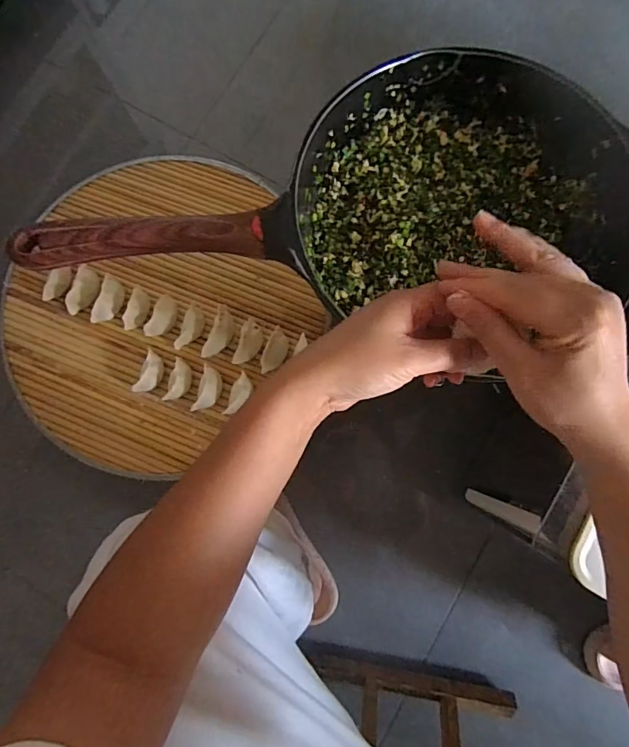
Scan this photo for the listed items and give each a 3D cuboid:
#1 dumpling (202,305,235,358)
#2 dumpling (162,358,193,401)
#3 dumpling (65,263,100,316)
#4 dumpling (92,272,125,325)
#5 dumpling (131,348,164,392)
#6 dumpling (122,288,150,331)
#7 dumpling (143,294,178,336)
[{"bbox_3d":[-0.120,-0.052,0.562,0.028,0.018,0.069,18,82,4],"label":"dumpling"},{"bbox_3d":[-0.169,0.009,0.552,0.022,0.024,0.054,15,82,4],"label":"dumpling"},{"bbox_3d":[-0.290,-0.103,0.550,0.025,0.019,0.060,25,83,5],"label":"dumpling"},{"bbox_3d":[-0.258,-0.092,0.552,0.026,0.018,0.061,10,82,3],"label":"dumpling"},{"bbox_3d":[-0.206,0.000,0.549,0.028,0.023,0.054,23,83,5],"label":"dumpling"},{"bbox_3d":[-0.222,-0.079,0.554,0.025,0.017,0.052,23,83,5],"label":"dumpling"},{"bbox_3d":[-0.193,-0.071,0.562,0.027,0.017,0.056,26,83,5],"label":"dumpling"}]

